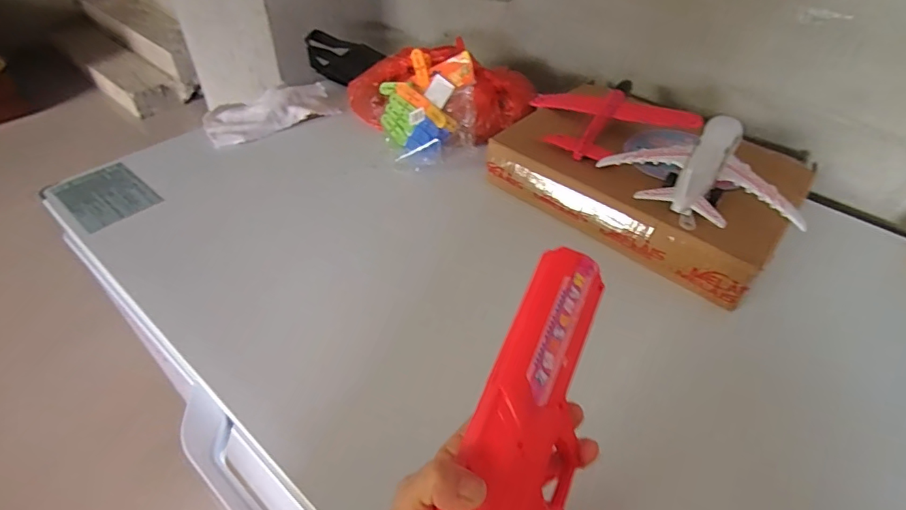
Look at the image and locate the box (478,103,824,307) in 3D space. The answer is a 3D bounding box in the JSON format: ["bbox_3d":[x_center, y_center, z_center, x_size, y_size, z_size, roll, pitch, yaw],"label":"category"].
[{"bbox_3d":[0.258,-0.114,0.642,0.367,0.089,0.270,30,50,24],"label":"box"}]

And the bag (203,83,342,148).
[{"bbox_3d":[-0.299,-0.239,0.767,0.203,0.036,0.092,-19,49,-21],"label":"bag"}]

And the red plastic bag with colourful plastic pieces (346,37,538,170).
[{"bbox_3d":[-0.014,-0.274,0.763,0.253,0.102,0.273,-20,49,-22],"label":"red plastic bag with colourful plastic pieces"}]

